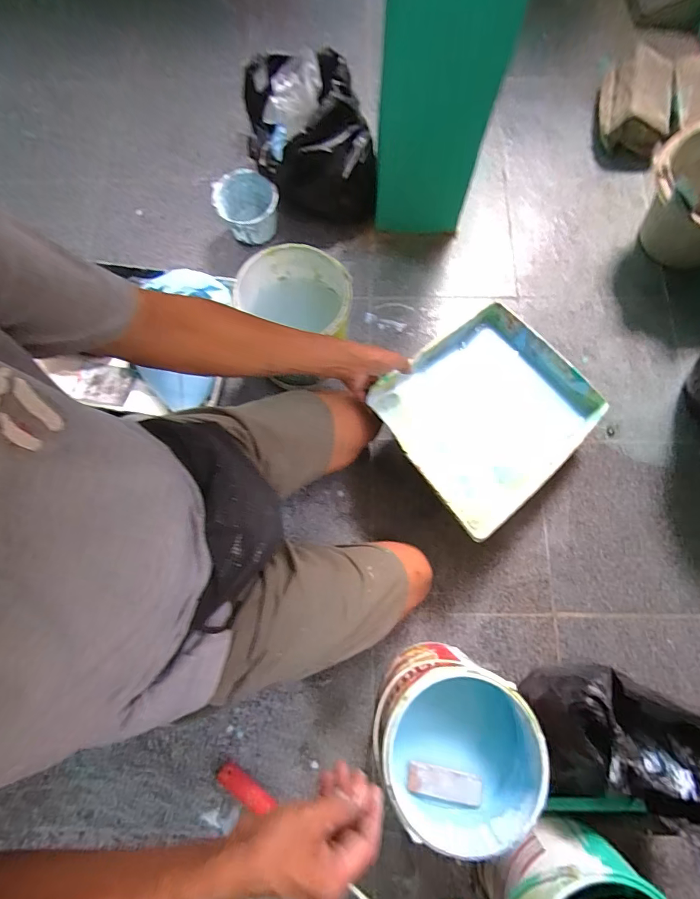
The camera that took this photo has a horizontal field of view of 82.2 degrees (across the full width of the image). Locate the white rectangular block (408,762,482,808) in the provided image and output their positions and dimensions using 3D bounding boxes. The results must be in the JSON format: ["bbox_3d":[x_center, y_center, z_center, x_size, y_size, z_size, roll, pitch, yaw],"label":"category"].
[{"bbox_3d":[0.121,0.431,0.514,0.093,0.006,0.035,11,76,4],"label":"white rectangular block"}]

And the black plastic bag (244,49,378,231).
[{"bbox_3d":[-0.078,-0.615,0.812,0.256,0.198,0.228,-1,75,0],"label":"black plastic bag"}]

